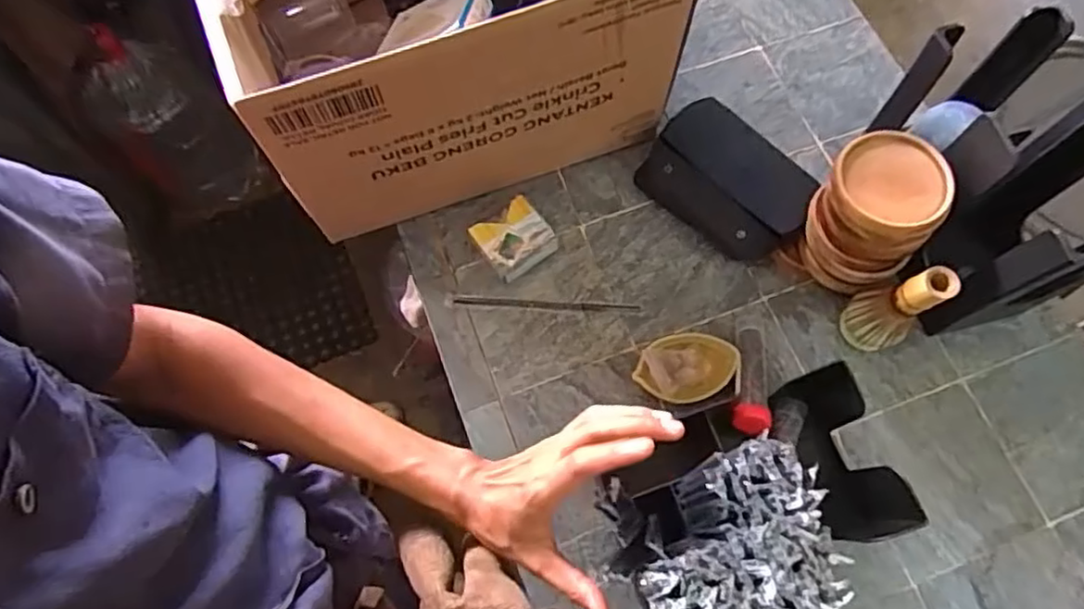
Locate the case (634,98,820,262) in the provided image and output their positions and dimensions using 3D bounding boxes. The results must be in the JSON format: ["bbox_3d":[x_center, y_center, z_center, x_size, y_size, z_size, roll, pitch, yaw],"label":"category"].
[{"bbox_3d":[0.199,-0.130,0.701,0.179,0.060,0.120,43,75,14],"label":"case"}]

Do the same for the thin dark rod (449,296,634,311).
[{"bbox_3d":[0.003,-0.001,0.683,0.192,0.004,0.010,2,67,3],"label":"thin dark rod"}]

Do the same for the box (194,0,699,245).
[{"bbox_3d":[-0.093,-0.295,0.647,0.391,0.238,0.296,-21,71,-7],"label":"box"}]

